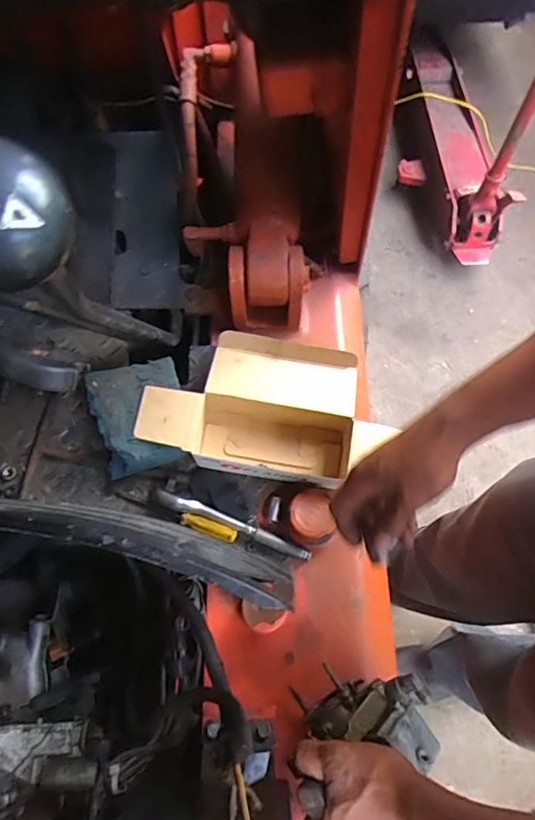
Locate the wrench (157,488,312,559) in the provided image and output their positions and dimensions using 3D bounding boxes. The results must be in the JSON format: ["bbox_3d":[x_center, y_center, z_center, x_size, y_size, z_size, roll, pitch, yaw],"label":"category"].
[{"bbox_3d":[-0.040,0.129,0.581,0.185,0.019,0.016,18,65,9],"label":"wrench"}]

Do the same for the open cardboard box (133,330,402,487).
[{"bbox_3d":[-0.003,-0.002,0.613,0.277,0.075,0.156,9,64,5],"label":"open cardboard box"}]

